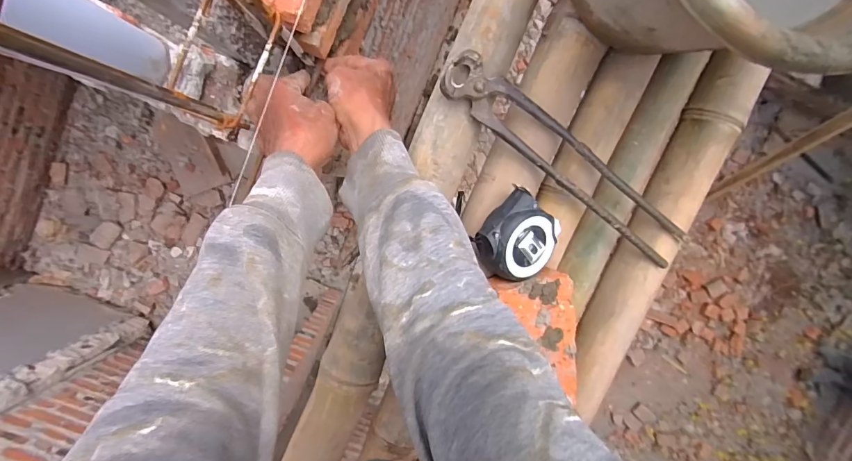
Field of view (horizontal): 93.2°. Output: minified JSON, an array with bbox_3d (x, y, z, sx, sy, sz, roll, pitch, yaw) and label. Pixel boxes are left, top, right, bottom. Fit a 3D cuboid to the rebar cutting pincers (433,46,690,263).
[{"bbox_3d":[0.139,-0.066,0.408,0.298,0.030,0.047,36,88,-12],"label":"rebar cutting pincers"}]

